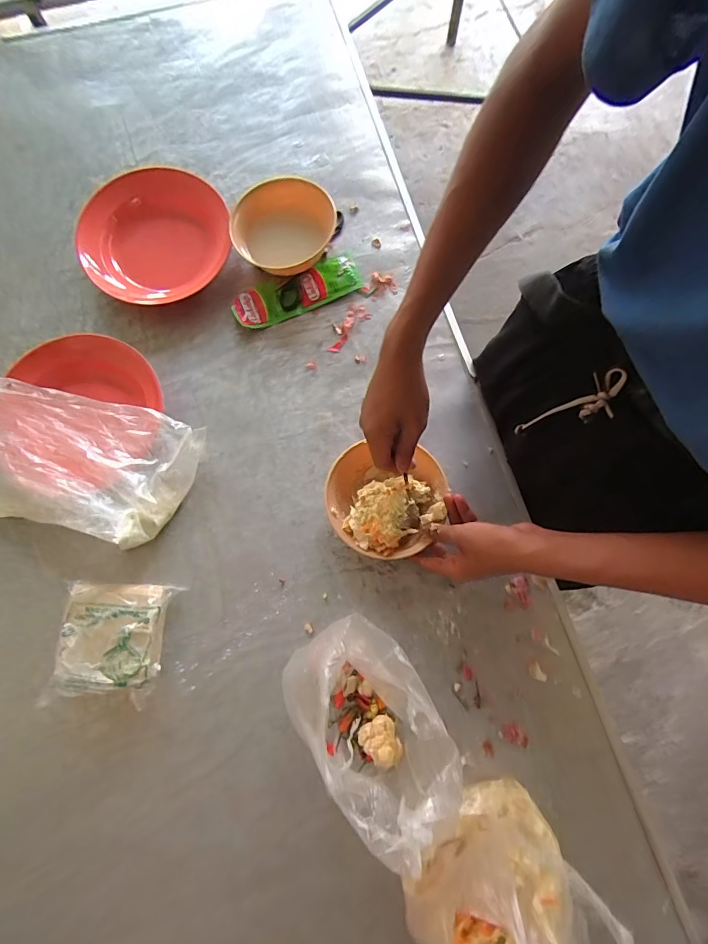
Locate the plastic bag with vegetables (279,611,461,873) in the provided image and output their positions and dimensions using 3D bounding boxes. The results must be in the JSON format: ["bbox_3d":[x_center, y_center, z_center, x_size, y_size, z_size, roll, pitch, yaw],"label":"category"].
[{"bbox_3d":[0.010,0.227,0.386,0.124,0.214,0.162,-24,80,-4],"label":"plastic bag with vegetables"}]

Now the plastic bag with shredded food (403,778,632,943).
[{"bbox_3d":[0.145,0.393,0.370,0.137,0.179,0.156,-34,81,-6],"label":"plastic bag with shredded food"}]

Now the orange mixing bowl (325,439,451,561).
[{"bbox_3d":[0.038,0.037,0.508,0.138,0.065,0.133,0,76,0],"label":"orange mixing bowl"}]

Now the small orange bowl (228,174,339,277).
[{"bbox_3d":[-0.096,-0.343,0.584,0.132,0.046,0.139,0,76,0],"label":"small orange bowl"}]

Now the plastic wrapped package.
[{"bbox_3d":[-0.280,0.193,0.471,0.125,0.059,0.137,11,80,2],"label":"plastic wrapped package"}]

